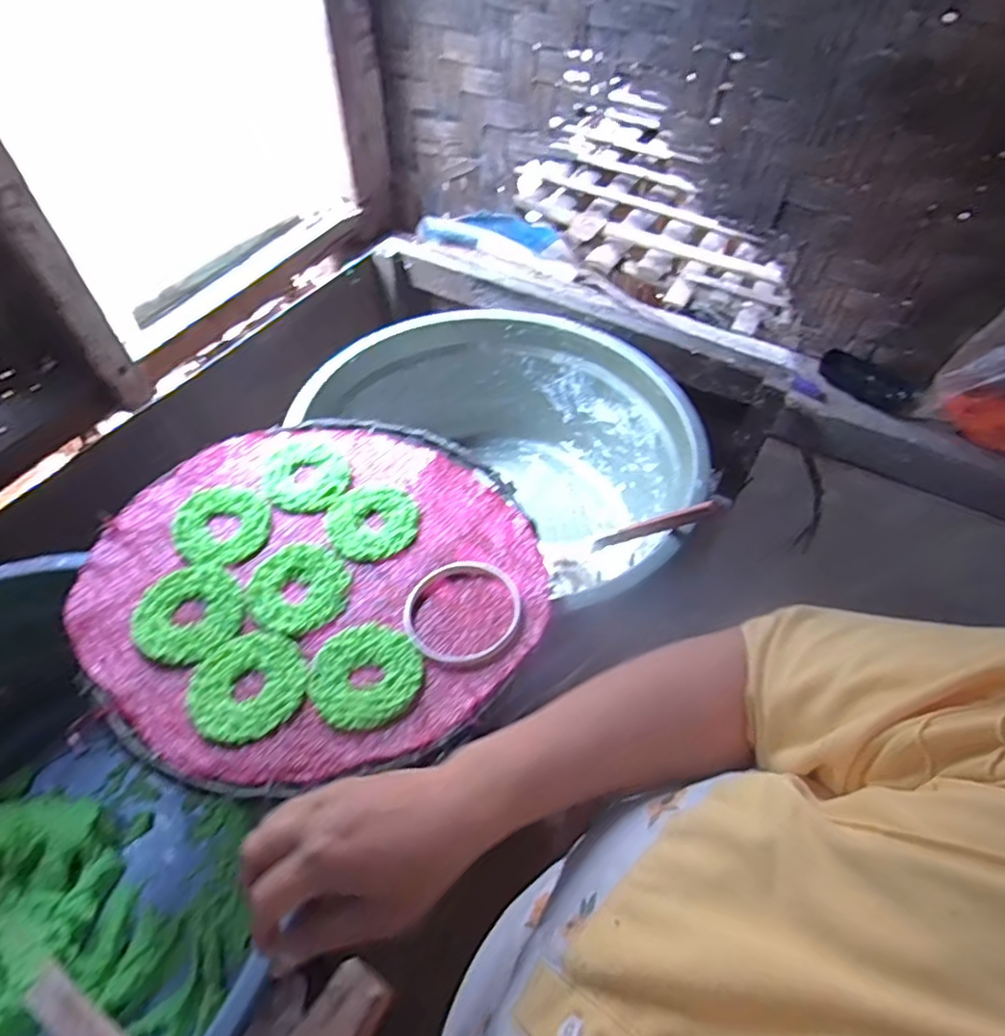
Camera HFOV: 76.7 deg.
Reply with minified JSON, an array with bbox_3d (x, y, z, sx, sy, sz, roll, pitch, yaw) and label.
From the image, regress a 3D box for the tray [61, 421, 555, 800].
[{"bbox_3d":[-0.147,0.046,0.521,0.345,0.017,0.331,1,52,-2],"label":"tray"}]

